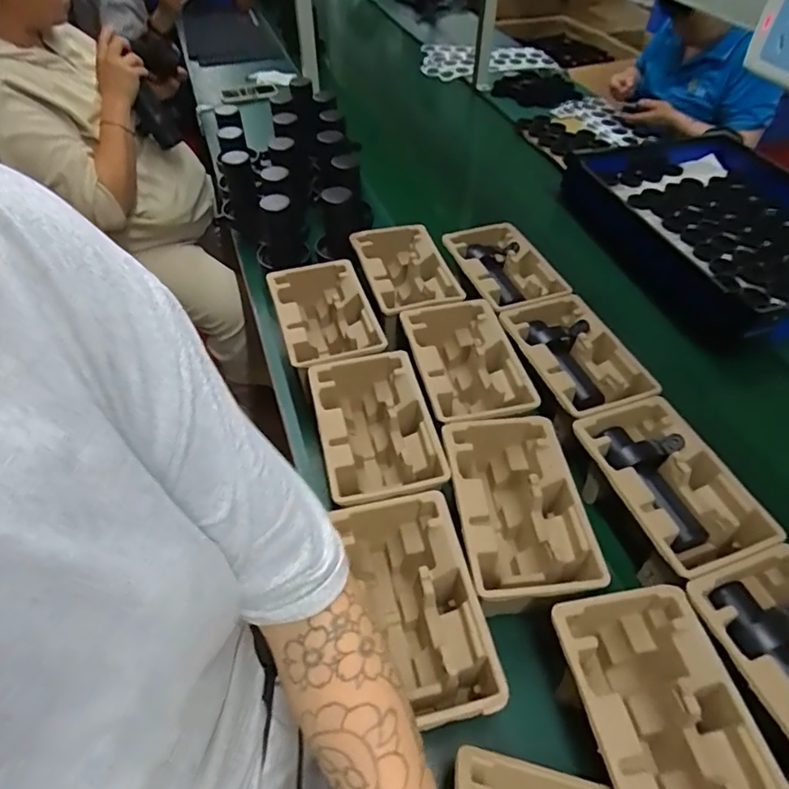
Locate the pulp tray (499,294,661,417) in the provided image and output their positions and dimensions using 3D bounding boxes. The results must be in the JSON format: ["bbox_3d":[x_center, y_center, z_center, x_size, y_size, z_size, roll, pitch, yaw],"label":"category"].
[{"bbox_3d":[0.273,-0.056,0.808,0.155,0.061,0.230,-19,48,-11],"label":"pulp tray"}]

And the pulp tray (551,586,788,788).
[{"bbox_3d":[0.254,0.322,0.508,0.145,0.109,0.226,-10,47,-3],"label":"pulp tray"}]

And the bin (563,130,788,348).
[{"bbox_3d":[0.737,-0.387,1.125,0.513,0.102,0.647,-17,48,-9],"label":"bin"}]

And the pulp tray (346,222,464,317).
[{"bbox_3d":[0.016,-0.209,0.925,0.145,0.075,0.228,-19,48,-11],"label":"pulp tray"}]

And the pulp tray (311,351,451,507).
[{"bbox_3d":[-0.025,0.066,0.740,0.146,0.132,0.237,-13,47,-5],"label":"pulp tray"}]

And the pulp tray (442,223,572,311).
[{"bbox_3d":[0.192,-0.232,0.954,0.159,0.047,0.249,-18,48,-10],"label":"pulp tray"}]

